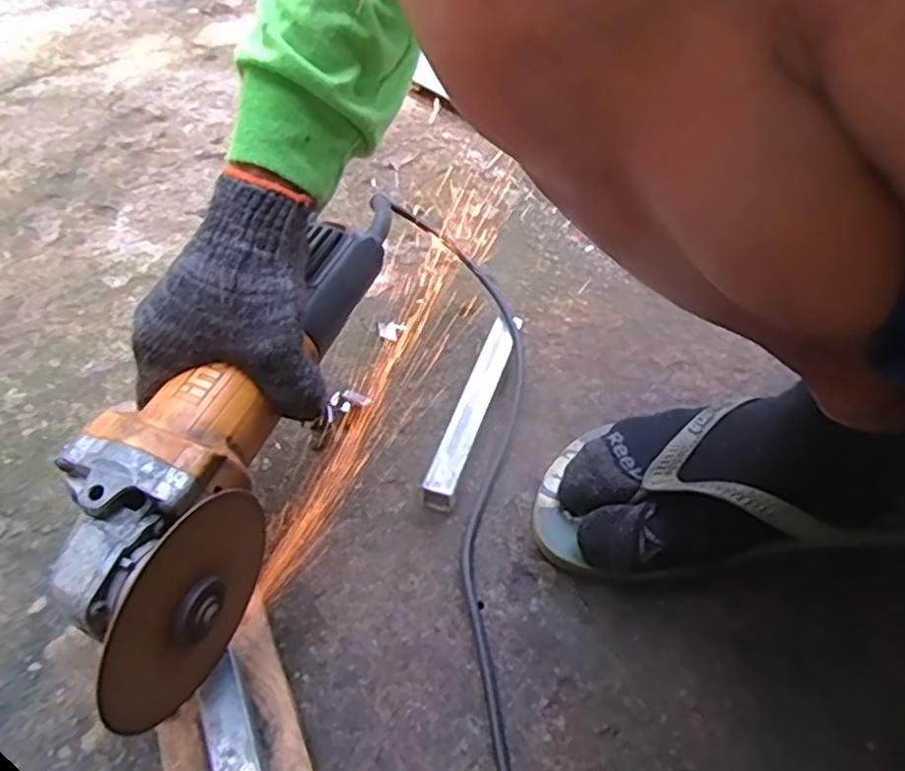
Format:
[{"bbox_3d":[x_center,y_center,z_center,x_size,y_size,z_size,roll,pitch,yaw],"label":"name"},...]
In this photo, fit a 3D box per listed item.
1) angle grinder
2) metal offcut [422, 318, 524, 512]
[{"bbox_3d":[-0.108,0.014,0.354,0.083,0.085,0.298,12,51,11],"label":"angle grinder"},{"bbox_3d":[0.016,0.014,0.459,0.021,0.022,0.163,14,50,13],"label":"metal offcut"}]

